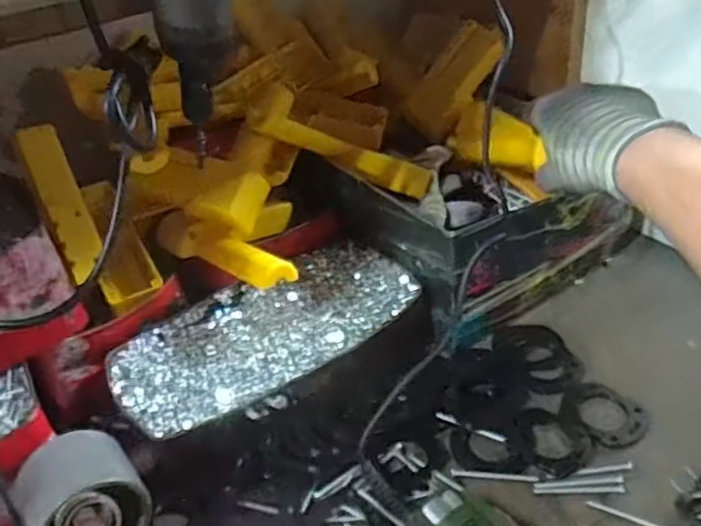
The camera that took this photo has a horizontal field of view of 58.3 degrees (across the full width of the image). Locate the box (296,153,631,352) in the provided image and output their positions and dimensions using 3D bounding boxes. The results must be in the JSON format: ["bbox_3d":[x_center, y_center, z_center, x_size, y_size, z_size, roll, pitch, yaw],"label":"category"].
[{"bbox_3d":[0.115,-0.039,0.576,0.218,0.121,0.174,-24,39,-26],"label":"box"}]

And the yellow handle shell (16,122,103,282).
[{"bbox_3d":[-0.200,-0.042,0.440,0.026,0.109,0.011,-20,8,-18],"label":"yellow handle shell"}]

